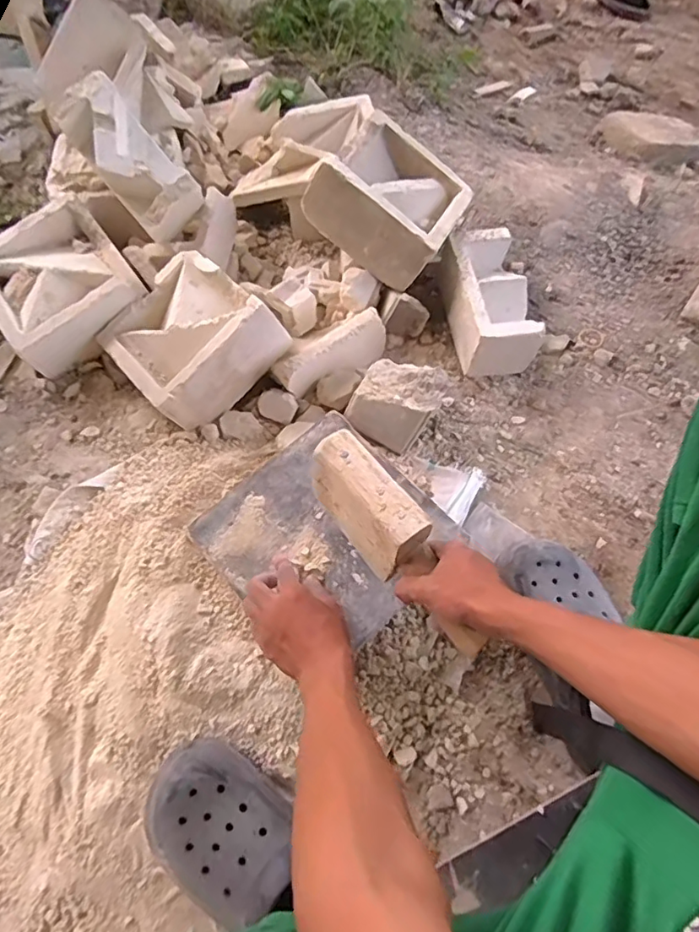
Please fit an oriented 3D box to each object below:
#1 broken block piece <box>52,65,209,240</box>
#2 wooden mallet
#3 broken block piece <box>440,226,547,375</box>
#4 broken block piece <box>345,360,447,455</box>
[{"bbox_3d":[-0.320,-0.453,0.817,0.107,0.109,0.212,-46,104,-18],"label":"broken block piece"},{"bbox_3d":[0.048,0.079,0.567,0.061,0.096,0.251,-33,73,-14],"label":"wooden mallet"},{"bbox_3d":[0.208,-0.252,0.836,0.105,0.096,0.195,-10,67,-4],"label":"broken block piece"},{"bbox_3d":[0.064,-0.086,0.762,0.118,0.086,0.101,23,68,10],"label":"broken block piece"}]

